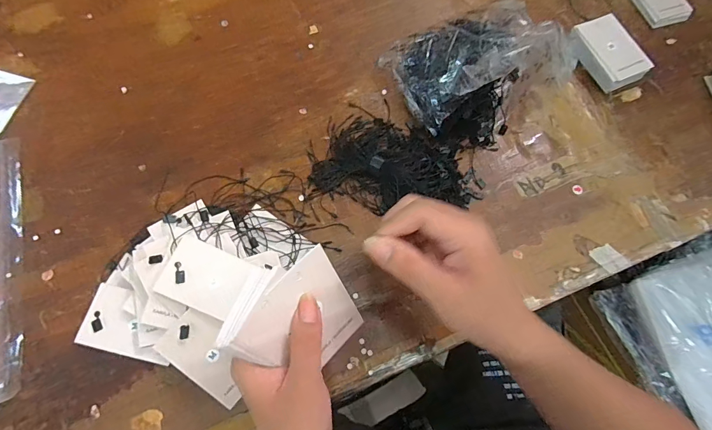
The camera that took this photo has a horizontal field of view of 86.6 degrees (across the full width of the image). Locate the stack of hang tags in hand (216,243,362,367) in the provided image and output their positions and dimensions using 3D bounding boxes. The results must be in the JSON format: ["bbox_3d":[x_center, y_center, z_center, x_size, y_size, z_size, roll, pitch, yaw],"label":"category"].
[{"bbox_3d":[-0.039,0.073,0.257,0.085,0.007,0.087,-43,122,-31],"label":"stack of hang tags in hand"}]

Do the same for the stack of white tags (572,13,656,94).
[{"bbox_3d":[0.291,-0.185,0.434,0.055,0.025,0.084,-22,74,-9],"label":"stack of white tags"}]

